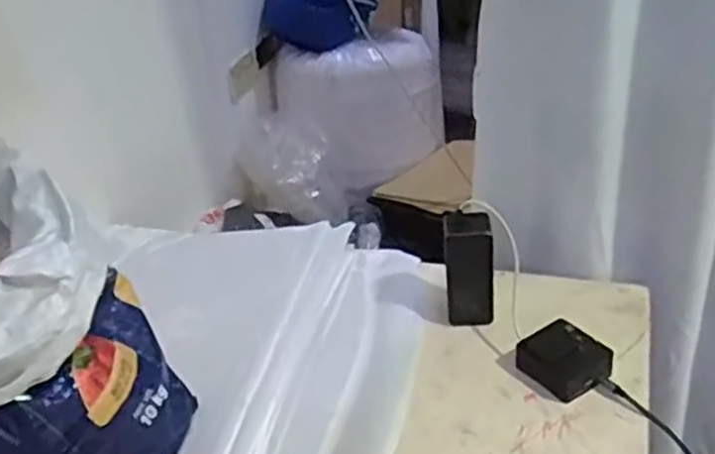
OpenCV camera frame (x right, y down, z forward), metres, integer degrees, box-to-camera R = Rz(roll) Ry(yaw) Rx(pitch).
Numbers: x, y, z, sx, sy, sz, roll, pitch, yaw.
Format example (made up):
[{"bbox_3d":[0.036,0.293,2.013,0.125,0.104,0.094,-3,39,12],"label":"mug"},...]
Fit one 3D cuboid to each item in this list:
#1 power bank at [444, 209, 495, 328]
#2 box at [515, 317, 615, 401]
[{"bbox_3d":[0.131,0.050,0.862,0.055,0.134,0.050,-3,32,6],"label":"power bank"},{"bbox_3d":[0.222,0.140,0.790,0.071,0.042,0.084,-28,38,-30],"label":"box"}]

